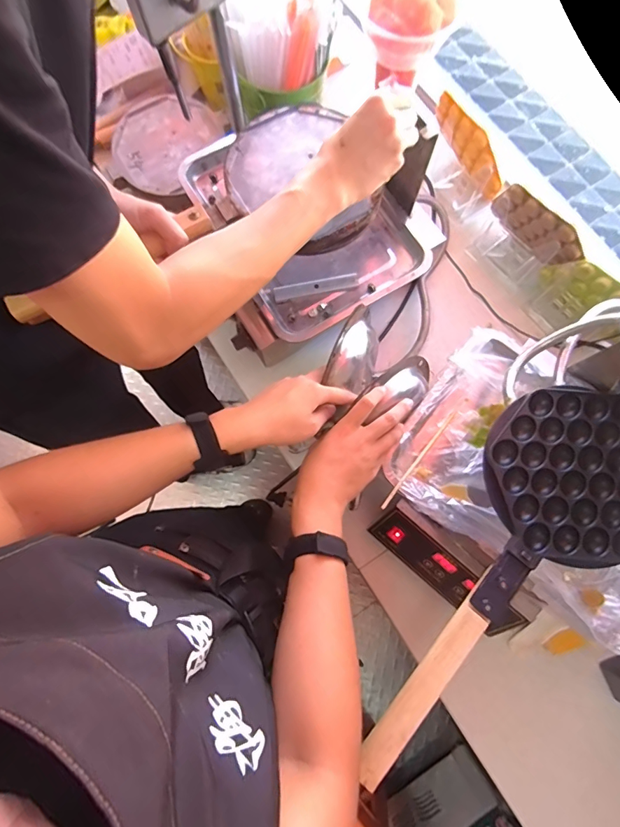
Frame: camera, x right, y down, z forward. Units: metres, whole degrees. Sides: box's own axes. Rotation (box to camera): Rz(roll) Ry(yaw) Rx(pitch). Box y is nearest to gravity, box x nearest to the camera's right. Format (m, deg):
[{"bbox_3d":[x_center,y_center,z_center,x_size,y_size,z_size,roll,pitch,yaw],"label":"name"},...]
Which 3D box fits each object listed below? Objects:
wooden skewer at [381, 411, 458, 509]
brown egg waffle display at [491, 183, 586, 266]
[{"bbox_3d":[0.144,0.056,0.546,0.007,0.011,0.167,39,80,9],"label":"wooden skewer"},{"bbox_3d":[0.341,-0.282,0.642,0.029,0.093,0.155,-33,79,-7],"label":"brown egg waffle display"}]

